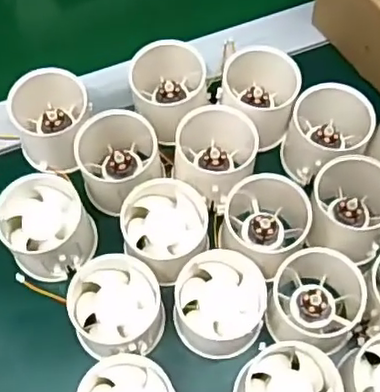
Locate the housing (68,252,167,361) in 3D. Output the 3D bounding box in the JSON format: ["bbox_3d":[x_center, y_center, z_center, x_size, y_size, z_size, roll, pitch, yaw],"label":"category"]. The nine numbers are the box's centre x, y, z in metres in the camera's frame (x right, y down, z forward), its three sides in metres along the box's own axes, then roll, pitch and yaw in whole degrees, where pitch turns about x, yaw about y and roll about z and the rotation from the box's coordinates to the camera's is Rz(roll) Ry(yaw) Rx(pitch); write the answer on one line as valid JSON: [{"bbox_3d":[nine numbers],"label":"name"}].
[{"bbox_3d":[-0.043,0.066,0.374,0.051,0.035,0.056,-18,66,-9],"label":"housing"}]

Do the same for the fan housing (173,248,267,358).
[{"bbox_3d":[0.017,0.065,0.379,0.053,0.041,0.055,0,64,0],"label":"fan housing"}]

